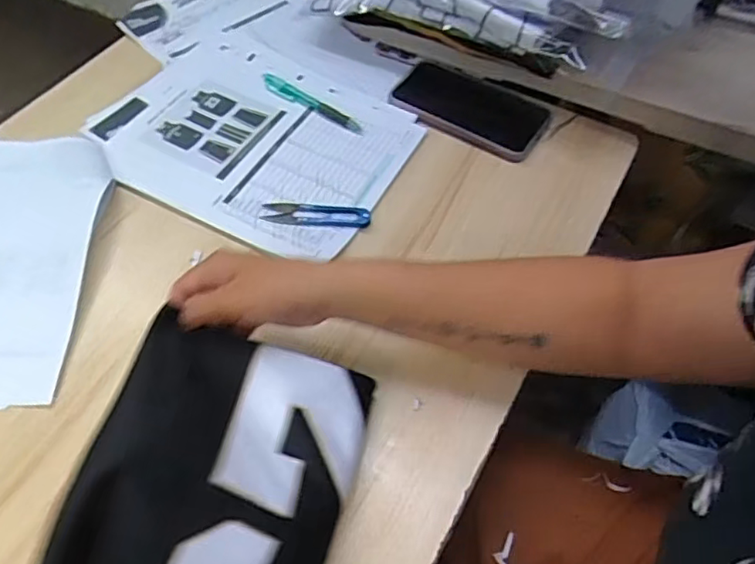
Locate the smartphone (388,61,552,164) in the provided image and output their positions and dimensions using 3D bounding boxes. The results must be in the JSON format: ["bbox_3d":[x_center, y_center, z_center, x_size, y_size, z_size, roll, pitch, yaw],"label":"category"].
[{"bbox_3d":[0.099,-0.194,0.658,0.169,0.012,0.093,29,63,16],"label":"smartphone"}]

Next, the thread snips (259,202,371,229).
[{"bbox_3d":[-0.059,-0.063,0.571,0.101,0.005,0.025,6,69,4],"label":"thread snips"}]

